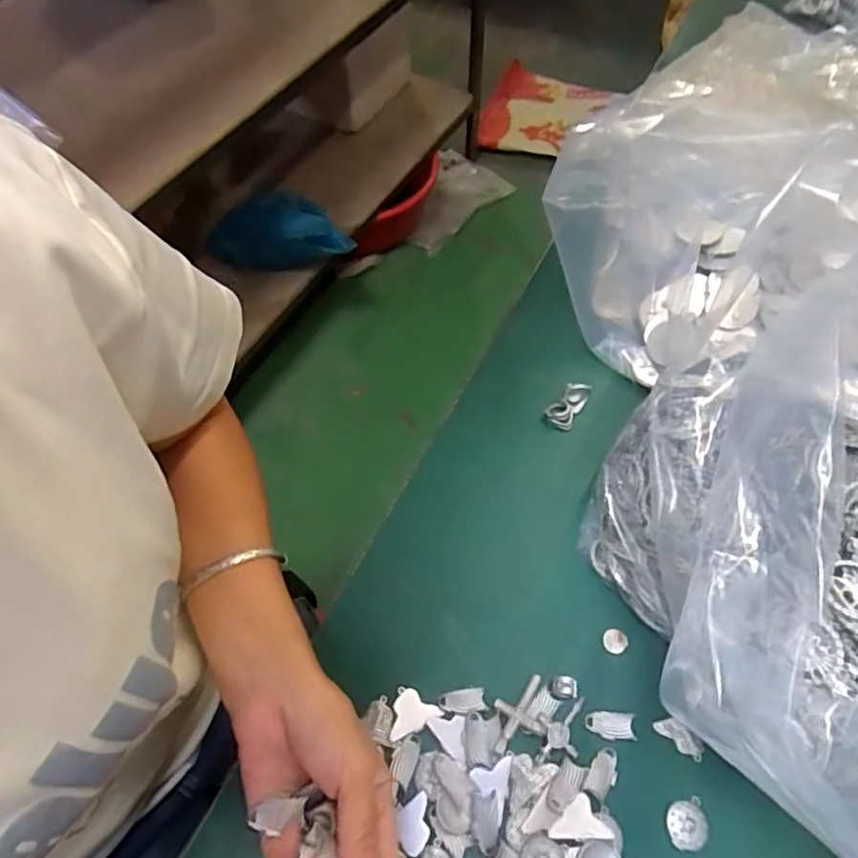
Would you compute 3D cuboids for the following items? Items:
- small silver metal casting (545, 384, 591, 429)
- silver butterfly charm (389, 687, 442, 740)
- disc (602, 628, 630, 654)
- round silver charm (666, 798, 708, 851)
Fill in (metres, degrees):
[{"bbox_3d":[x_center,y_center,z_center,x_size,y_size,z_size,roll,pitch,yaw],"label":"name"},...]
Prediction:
[{"bbox_3d":[0.112,-0.021,0.482,0.023,0.023,0.034,31,63,15],"label":"small silver metal casting"},{"bbox_3d":[-0.007,0.177,0.369,0.030,0.004,0.029,6,60,1],"label":"silver butterfly charm"},{"bbox_3d":[0.124,0.141,0.397,0.016,0.004,0.016,1,60,-2],"label":"disc"},{"bbox_3d":[0.151,0.230,0.347,0.023,0.004,0.023,1,60,-2],"label":"round silver charm"}]

